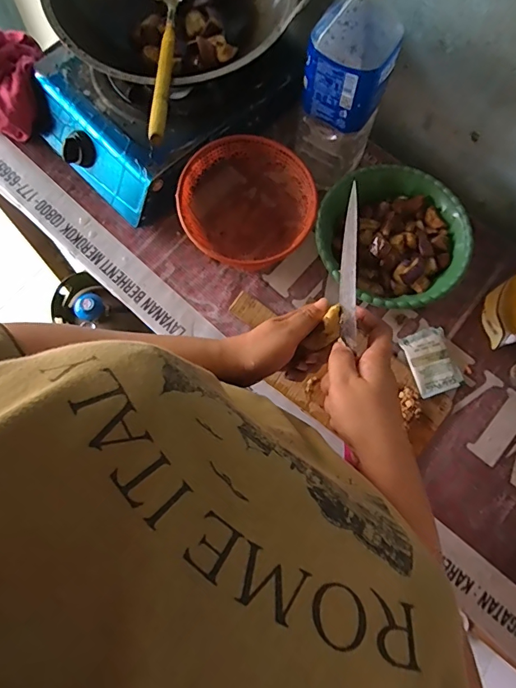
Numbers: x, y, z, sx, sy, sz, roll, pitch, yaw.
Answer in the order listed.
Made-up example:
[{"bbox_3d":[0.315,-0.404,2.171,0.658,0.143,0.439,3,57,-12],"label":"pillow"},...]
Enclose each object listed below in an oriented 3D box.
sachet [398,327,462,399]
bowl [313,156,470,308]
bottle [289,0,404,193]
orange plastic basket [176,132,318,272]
[{"bbox_3d":[0.255,0.026,0.634,0.067,0.013,0.092,-16,77,-5],"label":"sachet"},{"bbox_3d":[0.196,-0.153,0.642,0.196,0.080,0.214,0,76,-1],"label":"bowl"},{"bbox_3d":[0.109,-0.328,0.571,0.103,0.309,0.080,30,77,6],"label":"bottle"},{"bbox_3d":[-0.019,-0.205,0.641,0.189,0.111,0.188,0,76,-1],"label":"orange plastic basket"}]

